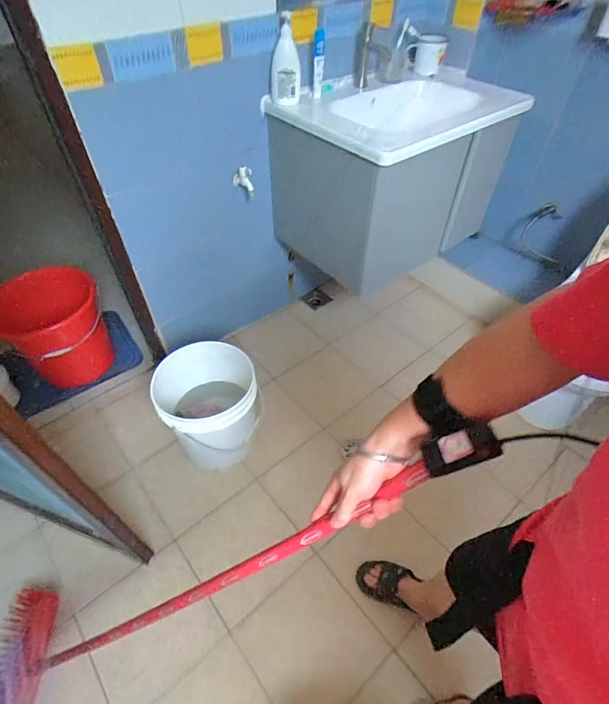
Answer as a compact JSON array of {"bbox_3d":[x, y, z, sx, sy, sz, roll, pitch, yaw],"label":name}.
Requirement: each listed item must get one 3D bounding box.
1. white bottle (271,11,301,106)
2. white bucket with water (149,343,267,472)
[{"bbox_3d":[-0.051,-0.771,1.096,0.088,0.187,0.064,0,47,0],"label":"white bottle"},{"bbox_3d":[-0.299,0.183,1.307,0.304,0.302,0.292,0,47,0],"label":"white bucket with water"}]

